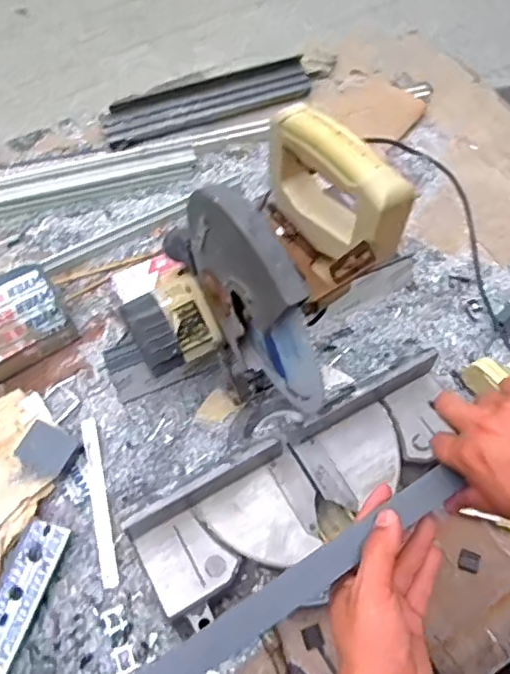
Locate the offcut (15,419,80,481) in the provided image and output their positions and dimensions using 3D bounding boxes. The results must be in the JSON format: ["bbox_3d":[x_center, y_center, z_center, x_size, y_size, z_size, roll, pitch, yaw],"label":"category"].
[{"bbox_3d":[-0.309,0.166,0.865,0.076,0.004,0.067,24,68,9],"label":"offcut"}]

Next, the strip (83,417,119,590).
[{"bbox_3d":[-0.221,0.228,0.833,0.024,0.007,0.238,-13,63,-6],"label":"strip"}]

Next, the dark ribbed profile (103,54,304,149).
[{"bbox_3d":[-0.094,-0.474,1.172,0.418,0.031,0.098,-20,63,-10],"label":"dark ribbed profile"}]

